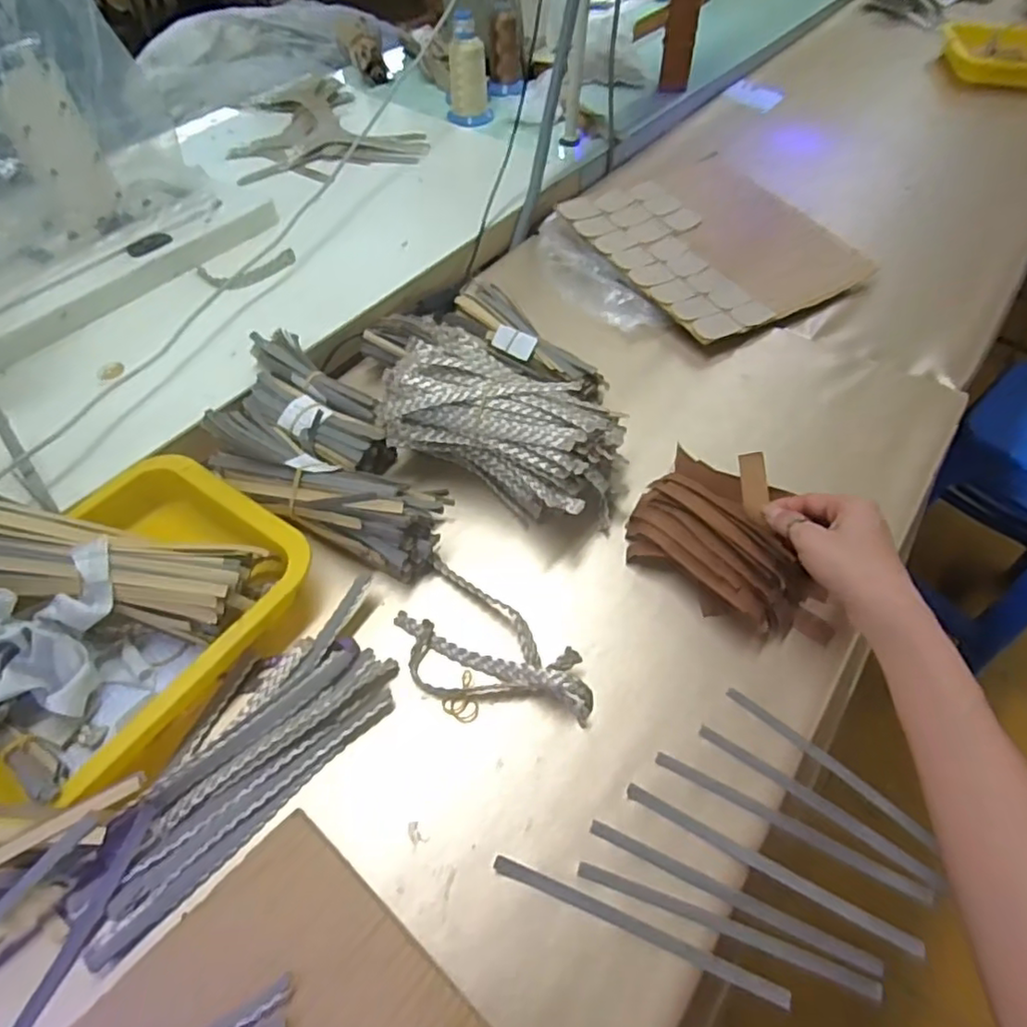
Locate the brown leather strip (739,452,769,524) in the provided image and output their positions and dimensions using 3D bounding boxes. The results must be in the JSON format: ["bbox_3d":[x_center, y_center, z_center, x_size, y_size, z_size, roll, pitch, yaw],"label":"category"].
[{"bbox_3d":[0.190,-0.021,0.506,0.019,0.004,0.057,-11,67,31],"label":"brown leather strip"}]

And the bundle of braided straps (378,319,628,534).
[{"bbox_3d":[-0.003,-0.080,0.551,0.201,0.091,0.117,22,56,15],"label":"bundle of braided straps"}]

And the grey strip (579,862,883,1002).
[{"bbox_3d":[0.121,0.241,0.374,0.170,0.008,0.010,18,59,12],"label":"grey strip"}]

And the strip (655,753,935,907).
[{"bbox_3d":[0.174,0.198,0.408,0.172,0.010,0.010,25,58,14],"label":"strip"}]

